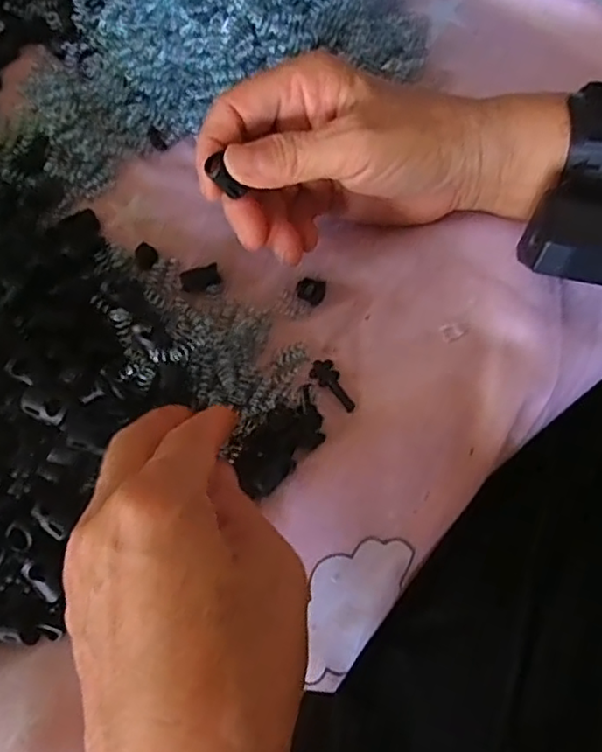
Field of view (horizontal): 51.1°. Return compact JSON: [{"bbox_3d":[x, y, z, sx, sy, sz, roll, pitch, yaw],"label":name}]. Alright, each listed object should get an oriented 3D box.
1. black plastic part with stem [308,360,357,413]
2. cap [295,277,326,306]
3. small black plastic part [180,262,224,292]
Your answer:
[{"bbox_3d":[0.017,0.004,0.302,0.012,0.004,0.030,-39,77,-11],"label":"black plastic part with stem"},{"bbox_3d":[0.005,-0.044,0.316,0.014,0.006,0.013,22,74,6],"label":"cap"},{"bbox_3d":[-0.050,-0.050,0.317,0.020,0.005,0.011,-19,74,-6],"label":"small black plastic part"}]

